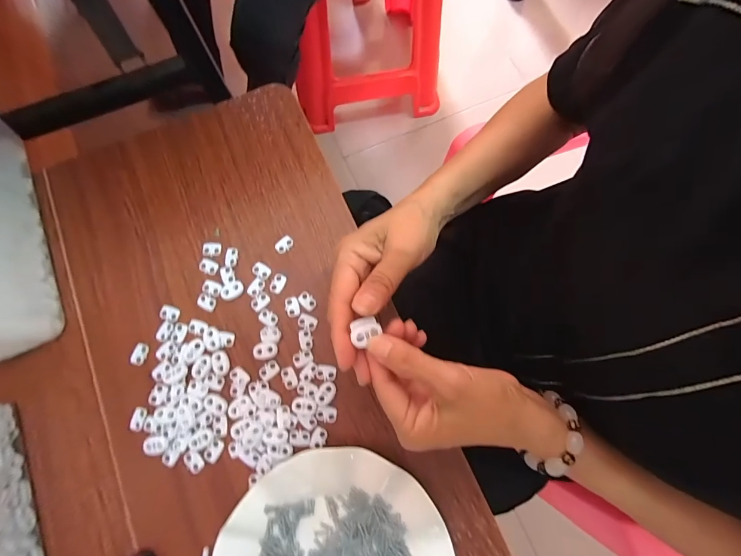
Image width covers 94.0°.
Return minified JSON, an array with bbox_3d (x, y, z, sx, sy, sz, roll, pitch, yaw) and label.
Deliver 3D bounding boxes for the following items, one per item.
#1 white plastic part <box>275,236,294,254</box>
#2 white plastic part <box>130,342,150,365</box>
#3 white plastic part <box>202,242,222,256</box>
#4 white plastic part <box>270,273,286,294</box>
[{"bbox_3d":[-0.090,-0.035,0.358,0.015,0.004,0.020,42,79,10],"label":"white plastic part"},{"bbox_3d":[-0.222,0.073,0.332,0.015,0.004,0.021,12,76,3],"label":"white plastic part"},{"bbox_3d":[-0.164,-0.030,0.357,0.019,0.004,0.015,1,76,0],"label":"white plastic part"},{"bbox_3d":[-0.093,0.005,0.346,0.013,0.004,0.020,24,77,6],"label":"white plastic part"}]

